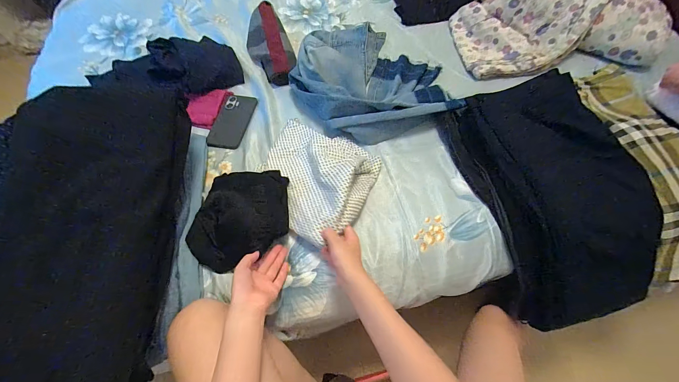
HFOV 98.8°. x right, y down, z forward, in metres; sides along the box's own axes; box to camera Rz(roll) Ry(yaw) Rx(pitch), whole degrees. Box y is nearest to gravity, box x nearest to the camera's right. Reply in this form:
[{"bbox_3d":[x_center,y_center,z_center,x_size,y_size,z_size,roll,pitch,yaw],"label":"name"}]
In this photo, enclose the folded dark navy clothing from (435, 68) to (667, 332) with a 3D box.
[{"bbox_3d":[0.422,0.005,0.596,0.278,0.192,0.465,-16,62,-6],"label":"folded dark navy clothing"}]

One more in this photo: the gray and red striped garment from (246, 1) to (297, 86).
[{"bbox_3d":[-0.199,-0.410,0.817,0.115,0.056,0.302,-21,63,-9],"label":"gray and red striped garment"}]

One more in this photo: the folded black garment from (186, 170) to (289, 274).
[{"bbox_3d":[-0.183,0.053,0.541,0.167,0.080,0.176,1,61,2],"label":"folded black garment"}]

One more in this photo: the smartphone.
[{"bbox_3d":[-0.263,-0.176,0.722,0.081,0.016,0.165,10,62,7],"label":"smartphone"}]

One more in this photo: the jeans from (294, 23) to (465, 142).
[{"bbox_3d":[0.067,-0.299,0.723,0.370,0.086,0.372,-12,62,-5],"label":"jeans"}]

